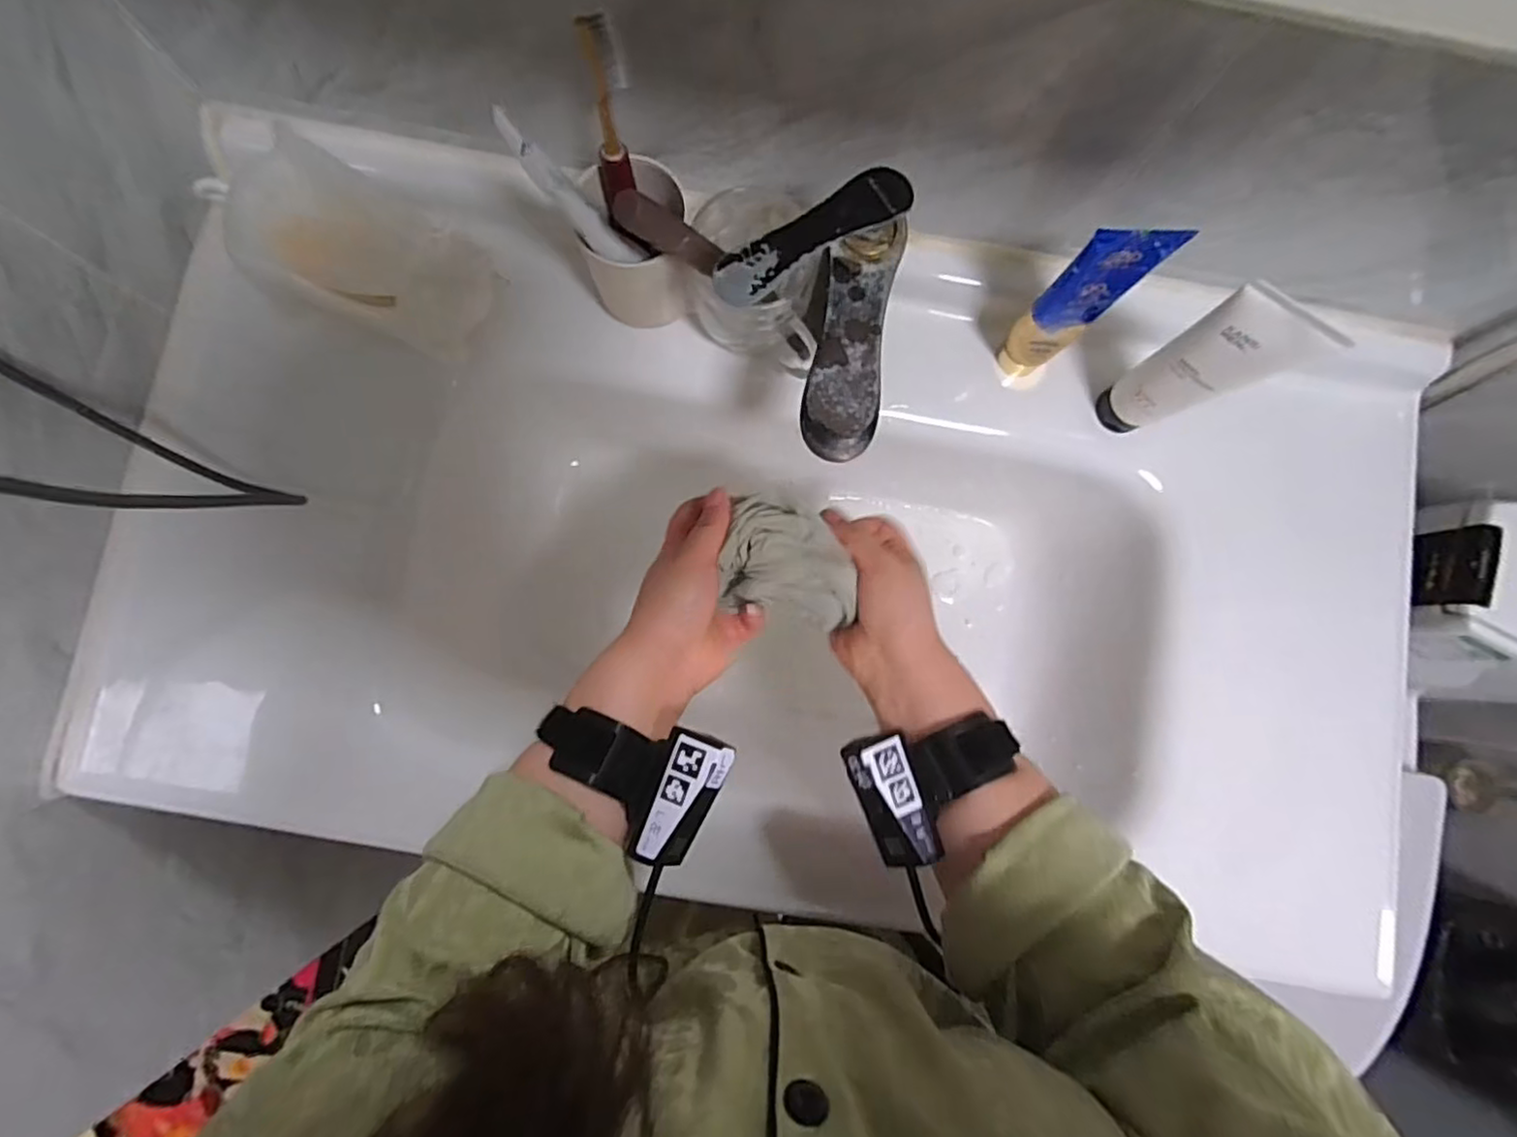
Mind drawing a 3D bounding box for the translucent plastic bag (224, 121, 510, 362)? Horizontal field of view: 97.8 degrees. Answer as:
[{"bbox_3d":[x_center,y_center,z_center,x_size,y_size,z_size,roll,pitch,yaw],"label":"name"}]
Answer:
[{"bbox_3d":[-0.254,-0.201,0.429,0.147,0.020,0.084,26,100,-28],"label":"translucent plastic bag"}]

